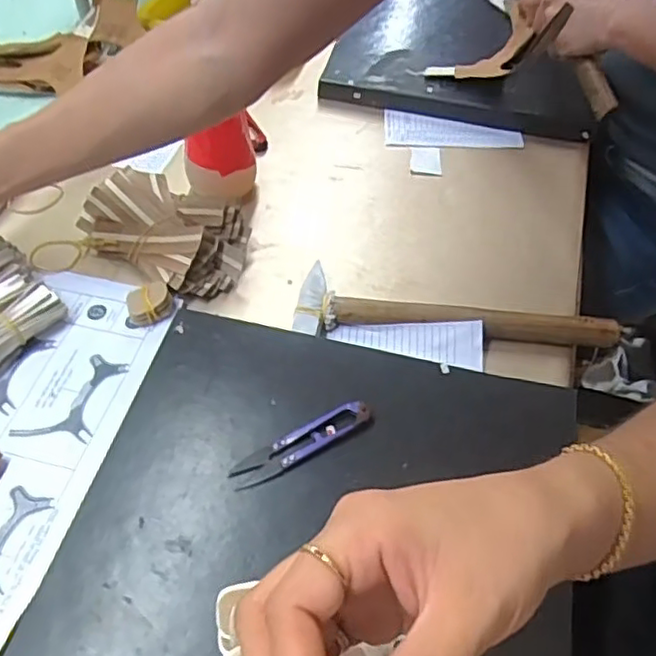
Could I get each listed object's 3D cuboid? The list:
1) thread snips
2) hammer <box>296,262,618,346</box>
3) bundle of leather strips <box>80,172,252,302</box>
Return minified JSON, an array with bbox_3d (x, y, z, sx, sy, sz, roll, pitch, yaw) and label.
[{"bbox_3d":[-0.018,0.076,0.425,0.100,0.015,0.021,-26,57,-19],"label":"thread snips"},{"bbox_3d":[0.101,-0.014,0.516,0.251,0.028,0.066,2,53,2],"label":"hammer"},{"bbox_3d":[-0.138,-0.087,0.555,0.154,0.038,0.096,28,57,20],"label":"bundle of leather strips"}]

